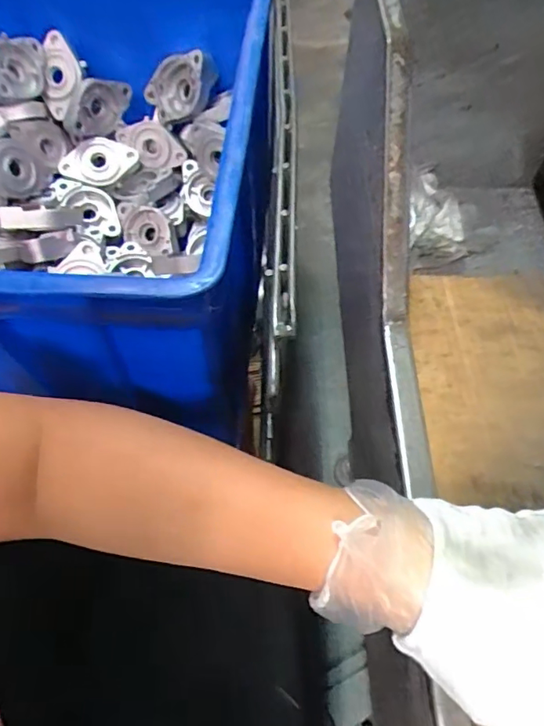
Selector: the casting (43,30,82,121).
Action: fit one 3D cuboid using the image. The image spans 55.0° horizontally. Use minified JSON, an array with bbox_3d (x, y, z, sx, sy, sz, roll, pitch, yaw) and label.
[{"bbox_3d":[-0.259,-0.354,0.644,0.045,0.097,0.017,4,15,-1],"label":"casting"}]

